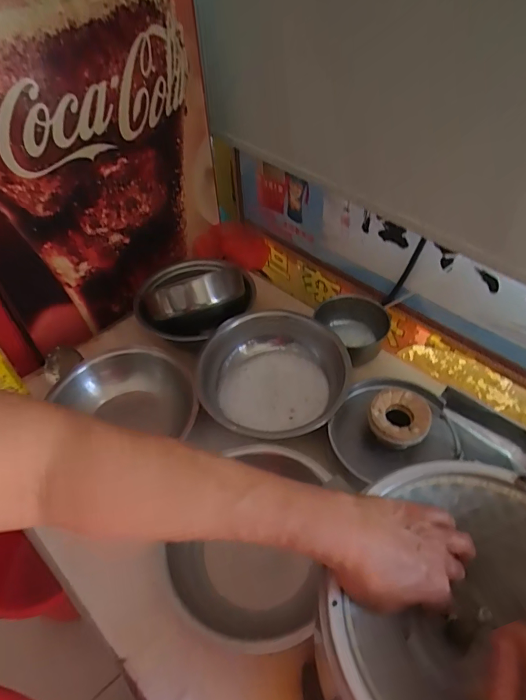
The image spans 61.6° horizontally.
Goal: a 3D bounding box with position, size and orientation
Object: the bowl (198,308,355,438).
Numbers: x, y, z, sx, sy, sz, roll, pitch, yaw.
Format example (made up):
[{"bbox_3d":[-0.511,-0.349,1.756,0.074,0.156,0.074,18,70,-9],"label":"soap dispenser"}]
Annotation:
[{"bbox_3d":[0.032,0.058,0.974,0.302,0.113,0.281,-2,47,2],"label":"bowl"}]

